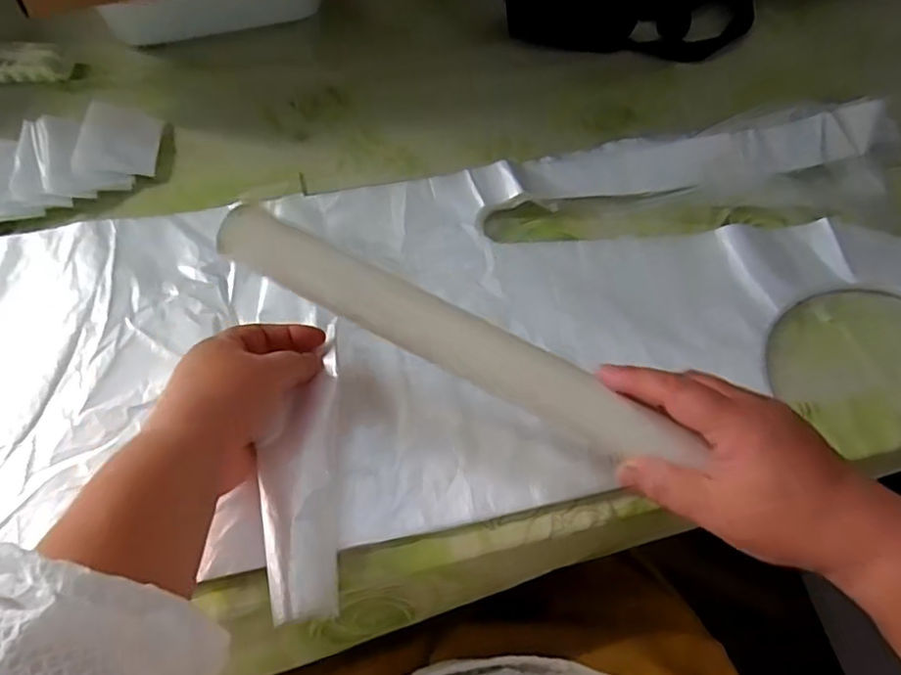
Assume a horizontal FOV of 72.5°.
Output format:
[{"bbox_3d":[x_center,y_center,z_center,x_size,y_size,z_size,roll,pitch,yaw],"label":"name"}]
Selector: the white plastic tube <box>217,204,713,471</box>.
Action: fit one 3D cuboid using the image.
[{"bbox_3d":[0.000,-0.001,0.377,0.307,0.033,0.039,27,61,4],"label":"white plastic tube"}]

